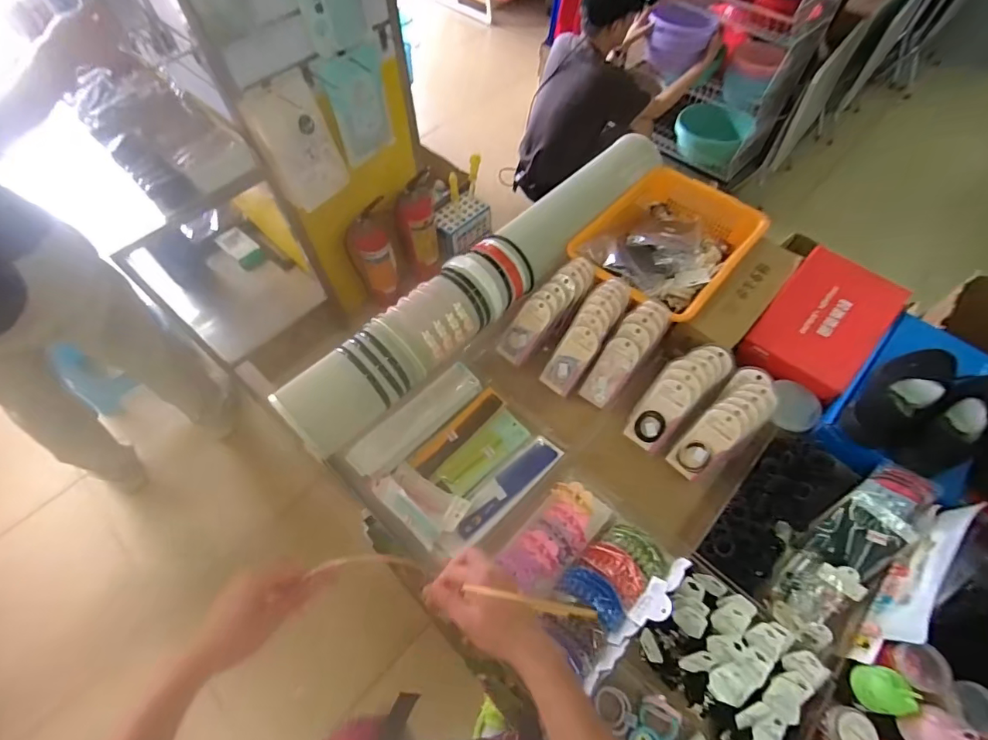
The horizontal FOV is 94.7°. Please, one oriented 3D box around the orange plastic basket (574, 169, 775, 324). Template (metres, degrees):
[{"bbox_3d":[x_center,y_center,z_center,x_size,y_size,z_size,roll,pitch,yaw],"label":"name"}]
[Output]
[{"bbox_3d":[0.378,-0.273,0.973,0.289,0.106,0.363,40,68,21],"label":"orange plastic basket"}]

